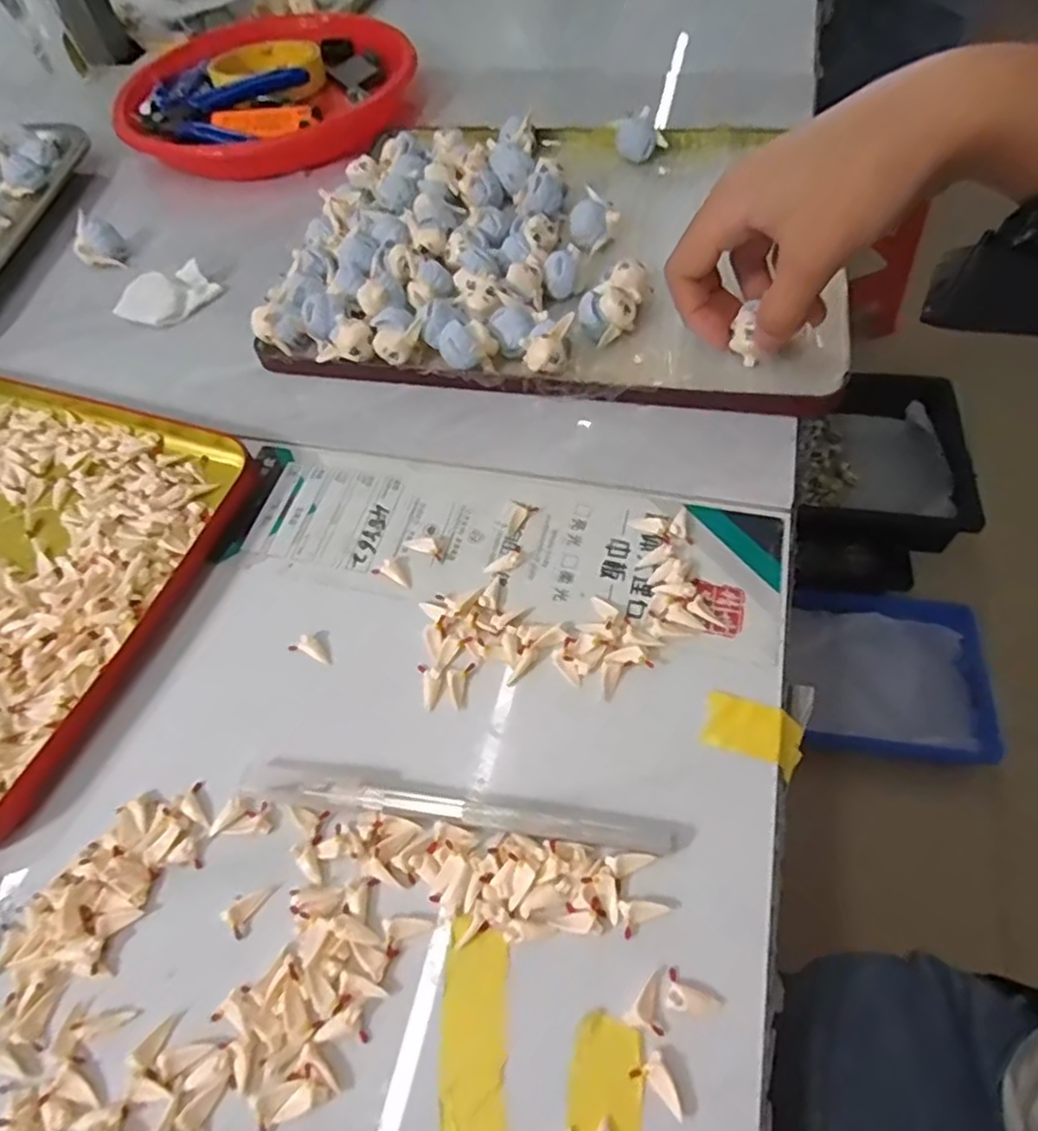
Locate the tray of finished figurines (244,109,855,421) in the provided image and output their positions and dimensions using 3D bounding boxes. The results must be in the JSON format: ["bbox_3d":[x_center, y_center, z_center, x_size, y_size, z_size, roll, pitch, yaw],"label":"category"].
[{"bbox_3d":[0.024,-0.187,0.393,0.288,0.030,0.235,6,58,8],"label":"tray of finished figurines"}]

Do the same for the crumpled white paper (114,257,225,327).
[{"bbox_3d":[-0.208,-0.161,0.408,0.036,0.015,0.052,34,65,23],"label":"crumpled white paper"}]

